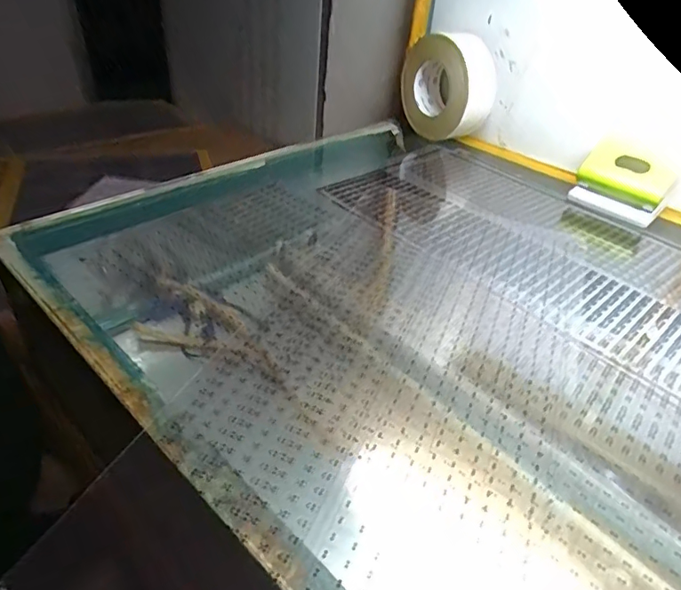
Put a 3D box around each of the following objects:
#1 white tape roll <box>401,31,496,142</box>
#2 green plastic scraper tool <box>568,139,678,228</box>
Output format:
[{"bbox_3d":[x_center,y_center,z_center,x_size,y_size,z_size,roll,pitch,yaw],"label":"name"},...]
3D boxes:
[{"bbox_3d":[0.151,-0.296,0.727,0.063,0.139,0.128,-22,45,-30],"label":"white tape roll"},{"bbox_3d":[0.335,-0.136,0.595,0.097,0.089,0.026,27,13,17],"label":"green plastic scraper tool"}]

